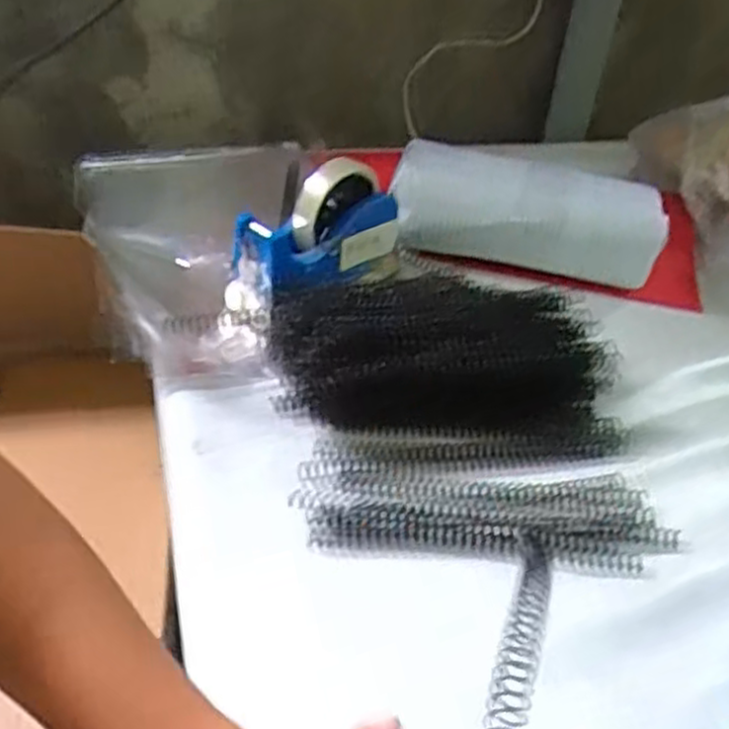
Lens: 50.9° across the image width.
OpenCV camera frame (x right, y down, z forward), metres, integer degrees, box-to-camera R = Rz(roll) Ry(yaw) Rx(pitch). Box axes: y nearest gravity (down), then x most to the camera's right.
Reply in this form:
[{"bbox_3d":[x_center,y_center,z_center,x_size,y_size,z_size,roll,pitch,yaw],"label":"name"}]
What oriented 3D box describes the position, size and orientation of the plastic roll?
[{"bbox_3d":[0.151,-0.144,0.734,0.245,0.097,0.083,7,40,1],"label":"plastic roll"}]

